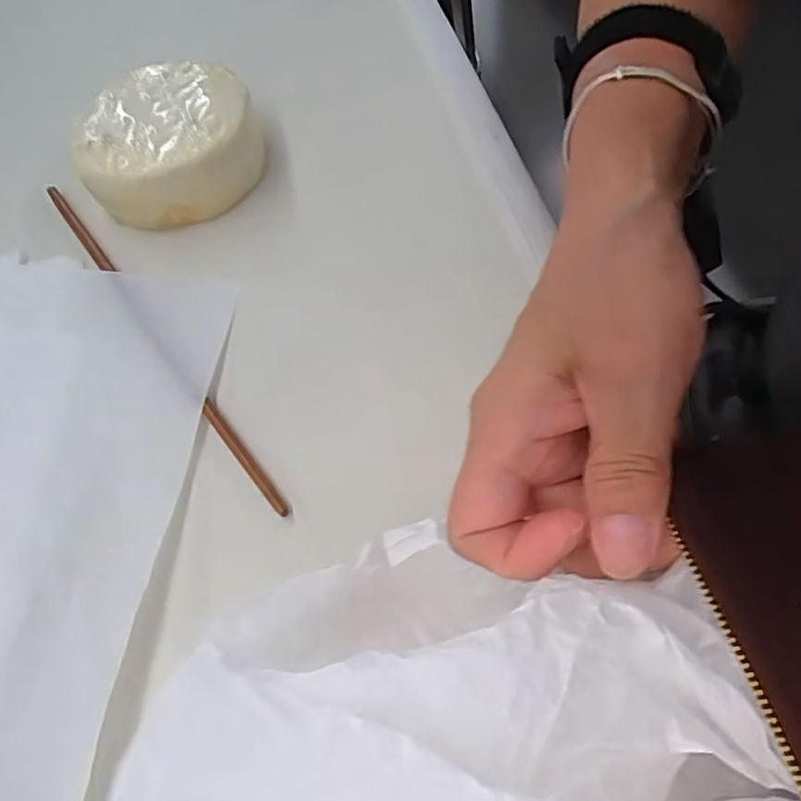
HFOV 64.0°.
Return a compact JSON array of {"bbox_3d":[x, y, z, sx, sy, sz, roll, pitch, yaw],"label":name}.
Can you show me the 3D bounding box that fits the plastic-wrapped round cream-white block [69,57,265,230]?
[{"bbox_3d":[-0.124,-0.143,0.343,0.094,0.038,0.090,-3,59,5],"label":"plastic-wrapped round cream-white block"}]

